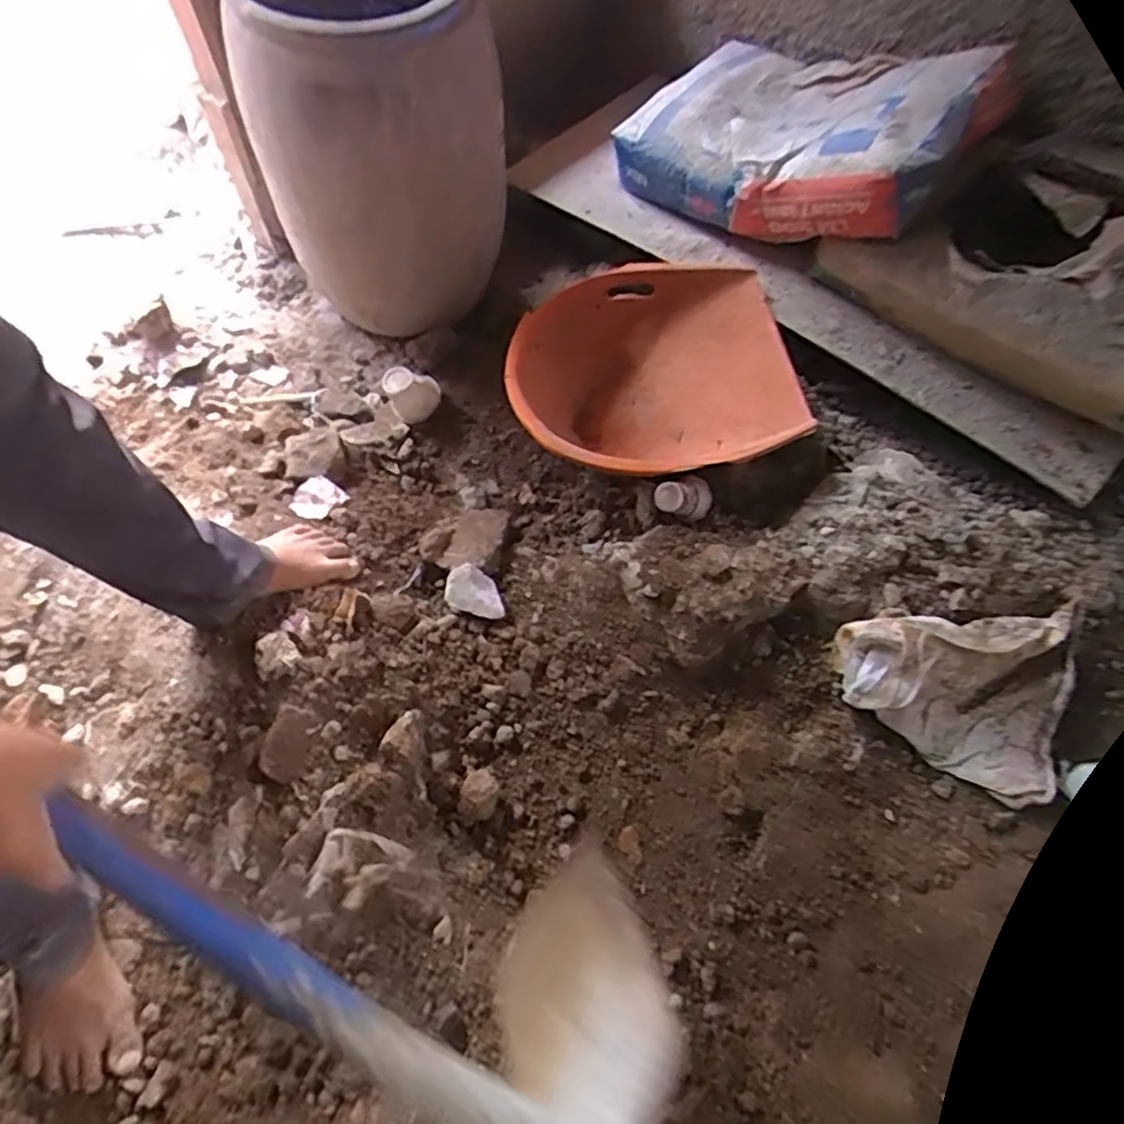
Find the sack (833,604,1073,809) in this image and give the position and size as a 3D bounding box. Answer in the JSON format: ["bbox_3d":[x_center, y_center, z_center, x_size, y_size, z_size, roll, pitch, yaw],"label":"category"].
[{"bbox_3d":[0.488,0.172,0.854,0.262,0.125,0.204,3,62,2],"label":"sack"}]

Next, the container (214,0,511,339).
[{"bbox_3d":[-0.308,-0.668,1.114,0.338,0.518,0.332,0,62,0],"label":"container"}]

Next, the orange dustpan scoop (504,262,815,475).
[{"bbox_3d":[0.136,-0.285,1.144,0.436,0.185,0.421,3,62,2],"label":"orange dustpan scoop"}]

